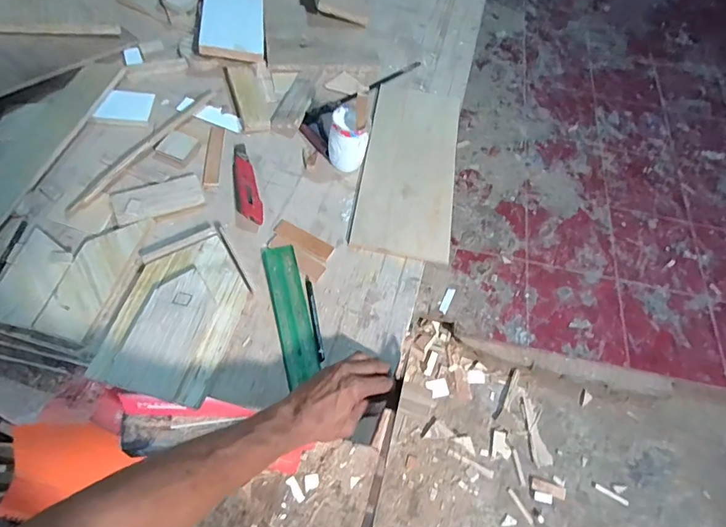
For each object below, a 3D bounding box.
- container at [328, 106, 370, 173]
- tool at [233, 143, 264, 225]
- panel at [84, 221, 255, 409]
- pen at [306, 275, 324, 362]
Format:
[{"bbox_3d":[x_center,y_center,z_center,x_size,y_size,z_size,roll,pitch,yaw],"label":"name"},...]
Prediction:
[{"bbox_3d":[-0.026,-0.199,0.689,0.055,0.082,0.059,-36,73,-23],"label":"container"},{"bbox_3d":[-0.191,-0.134,0.678,0.036,0.025,0.163,-14,64,-13],"label":"tool"},{"bbox_3d":[-0.242,0.054,0.571,0.148,0.034,0.237,14,61,1],"label":"panel"},{"bbox_3d":[-0.068,0.076,0.594,0.009,0.005,0.124,-8,63,-10],"label":"pen"}]

